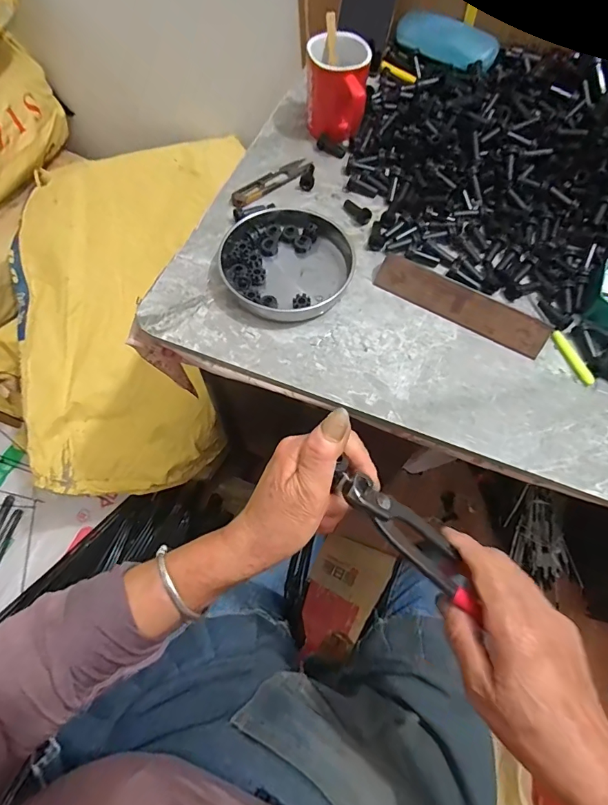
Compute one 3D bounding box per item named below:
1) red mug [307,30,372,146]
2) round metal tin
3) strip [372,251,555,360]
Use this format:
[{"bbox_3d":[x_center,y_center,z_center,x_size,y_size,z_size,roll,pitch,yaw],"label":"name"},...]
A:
[{"bbox_3d":[0.039,-0.384,0.519,0.074,0.073,0.098,8,65,2],"label":"red mug"},{"bbox_3d":[-0.019,-0.154,0.459,0.136,0.029,0.145,-1,69,2],"label":"round metal tin"},{"bbox_3d":[0.160,-0.101,0.436,0.179,0.006,0.036,28,115,10],"label":"strip"}]

